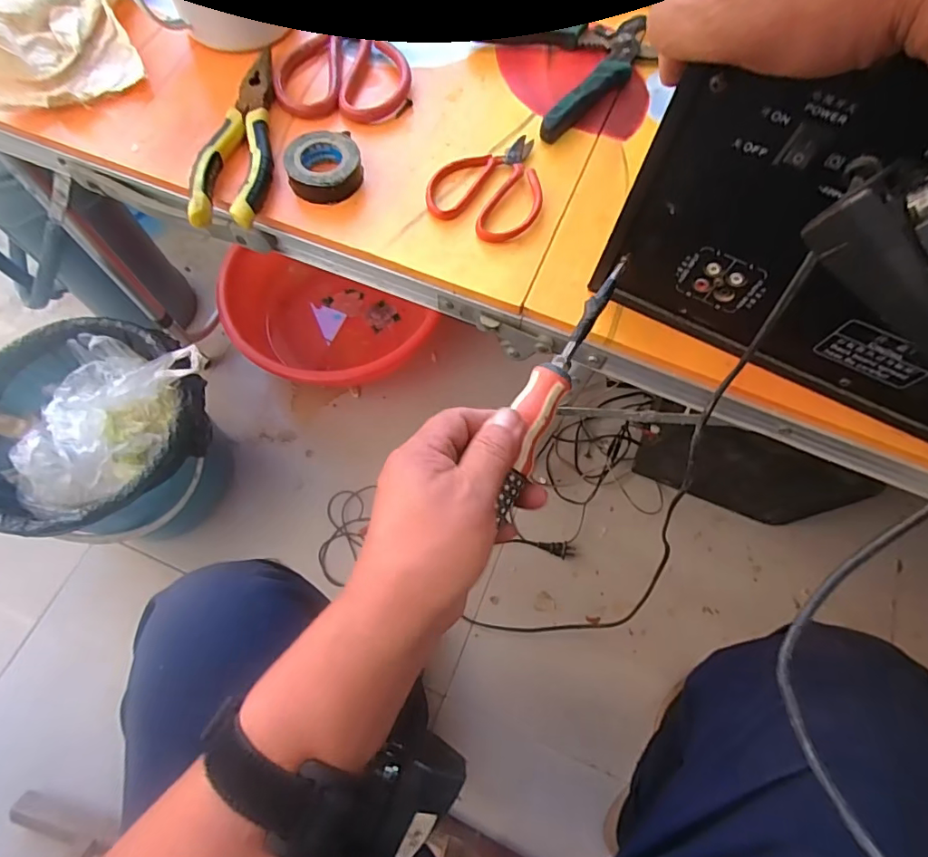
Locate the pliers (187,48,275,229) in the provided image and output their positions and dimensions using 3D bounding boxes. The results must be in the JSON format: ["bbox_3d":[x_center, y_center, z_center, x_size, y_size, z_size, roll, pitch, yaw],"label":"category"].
[{"bbox_3d":[-0.168,-0.221,0.385,0.050,0.022,0.169,-1,69,-2],"label":"pliers"}]

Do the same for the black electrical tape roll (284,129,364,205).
[{"bbox_3d":[-0.102,-0.191,0.375,0.053,0.024,0.055,1,69,-2],"label":"black electrical tape roll"}]

